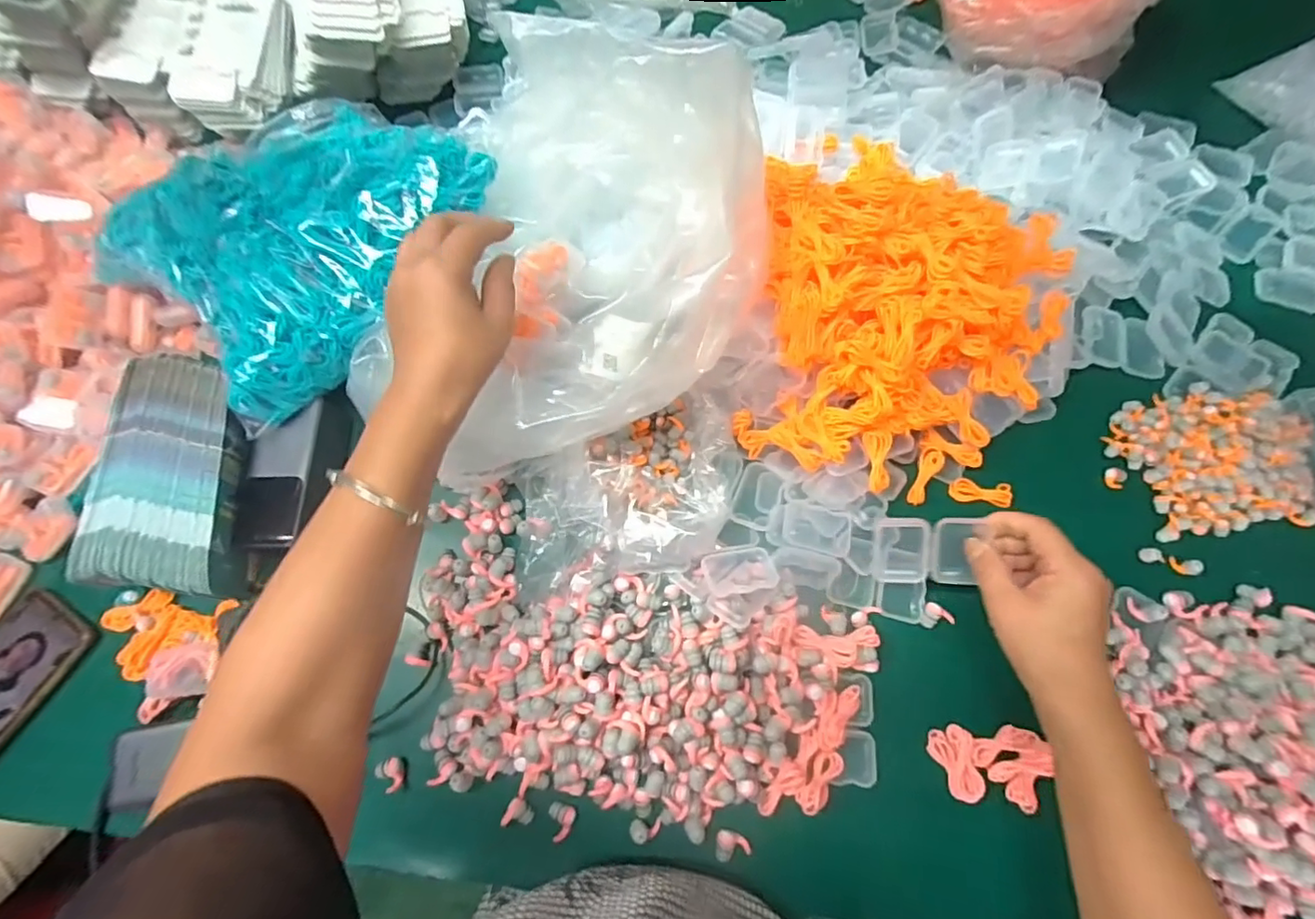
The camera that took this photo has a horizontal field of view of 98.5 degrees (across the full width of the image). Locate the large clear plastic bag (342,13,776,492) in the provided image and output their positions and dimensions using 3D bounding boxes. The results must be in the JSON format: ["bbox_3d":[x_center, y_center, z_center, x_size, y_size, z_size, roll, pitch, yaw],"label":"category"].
[{"bbox_3d":[-0.051,-0.158,0.422,0.243,0.159,0.350,18,74,8],"label":"large clear plastic bag"}]

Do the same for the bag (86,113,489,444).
[{"bbox_3d":[-0.306,-0.195,0.477,0.222,0.062,0.274,35,77,12],"label":"bag"}]

